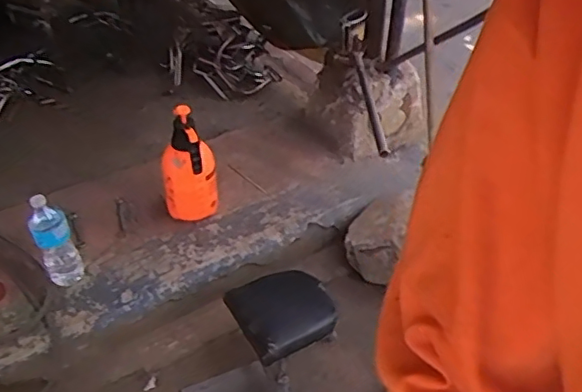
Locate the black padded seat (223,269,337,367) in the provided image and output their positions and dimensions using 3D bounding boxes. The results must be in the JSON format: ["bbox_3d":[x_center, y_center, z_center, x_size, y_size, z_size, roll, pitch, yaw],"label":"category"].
[{"bbox_3d":[-0.019,0.243,1.284,0.202,0.042,0.195,-20,46,-22],"label":"black padded seat"}]

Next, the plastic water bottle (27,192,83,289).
[{"bbox_3d":[-0.533,0.097,1.343,0.082,0.236,0.068,-23,47,-24],"label":"plastic water bottle"}]

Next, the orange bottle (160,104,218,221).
[{"bbox_3d":[-0.250,-0.060,1.467,0.130,0.295,0.097,-5,42,-6],"label":"orange bottle"}]

